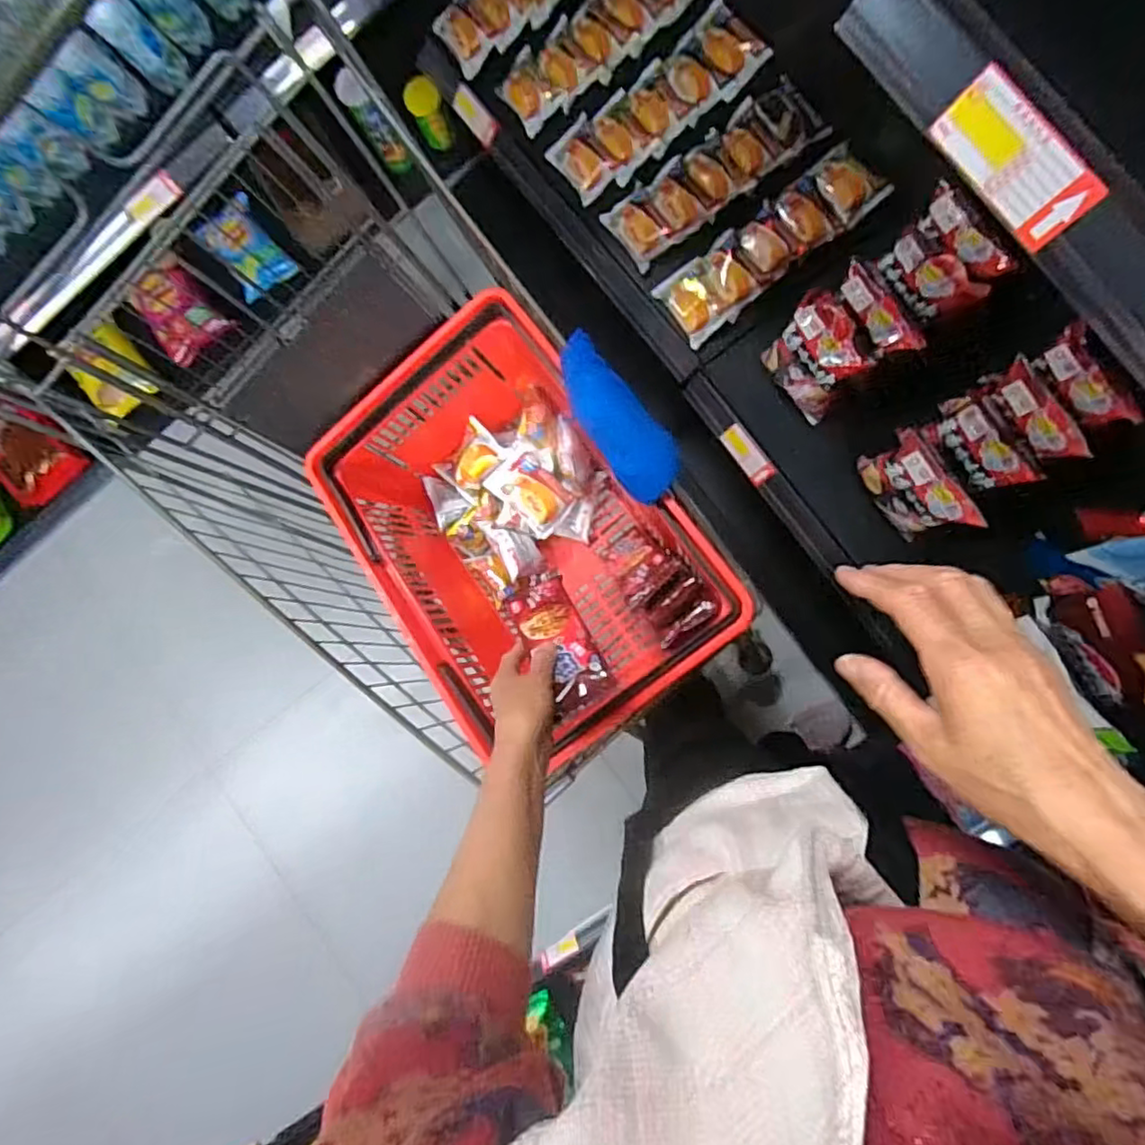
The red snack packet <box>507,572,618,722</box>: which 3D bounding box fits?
[{"bbox_3d":[-0.018,0.060,0.639,0.061,0.223,0.025,-44,124,6],"label":"red snack packet"}]

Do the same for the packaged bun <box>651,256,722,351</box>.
[{"bbox_3d":[0.175,-0.390,0.899,0.077,0.033,0.107,-36,86,7],"label":"packaged bun"}]

